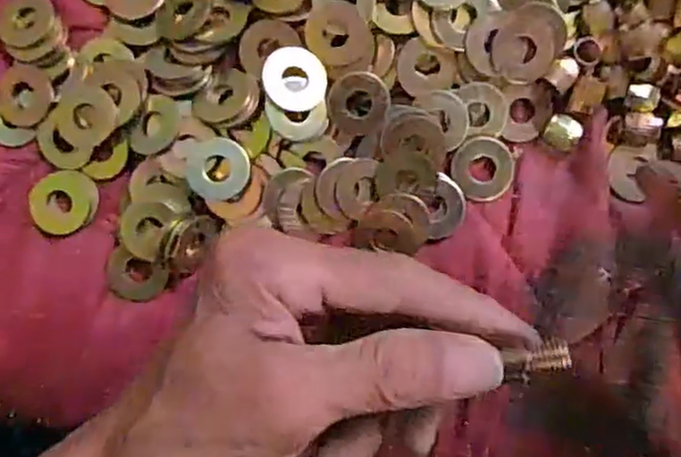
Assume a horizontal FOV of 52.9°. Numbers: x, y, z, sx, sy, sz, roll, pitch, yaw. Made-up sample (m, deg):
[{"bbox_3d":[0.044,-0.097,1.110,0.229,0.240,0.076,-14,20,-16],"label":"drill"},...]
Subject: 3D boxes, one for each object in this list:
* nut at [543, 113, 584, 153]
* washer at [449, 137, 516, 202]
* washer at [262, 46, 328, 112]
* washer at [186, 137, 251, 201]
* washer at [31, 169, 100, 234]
[{"bbox_3d":[0.088,-0.038,0.268,0.014,0.008,0.014,0,92,1],"label":"nut"},{"bbox_3d":[0.057,-0.024,0.272,0.025,0.005,0.025,0,92,1],"label":"washer"},{"bbox_3d":[-0.017,-0.058,0.264,0.025,0.004,0.024,1,87,-14],"label":"washer"},{"bbox_3d":[-0.048,-0.024,0.267,0.024,0.004,0.024,0,88,-8],"label":"washer"},{"bbox_3d":[-0.112,-0.010,0.275,0.027,0.004,0.025,0,92,1],"label":"washer"}]

